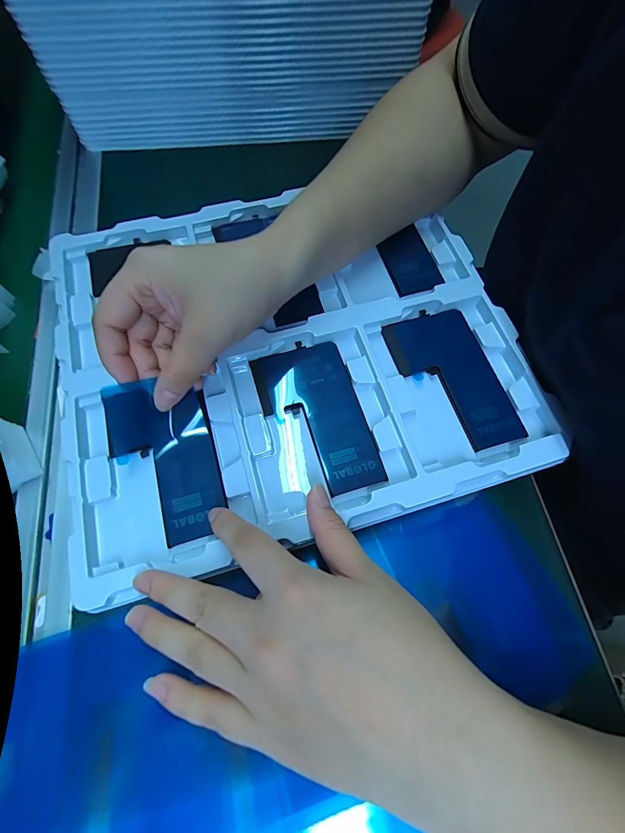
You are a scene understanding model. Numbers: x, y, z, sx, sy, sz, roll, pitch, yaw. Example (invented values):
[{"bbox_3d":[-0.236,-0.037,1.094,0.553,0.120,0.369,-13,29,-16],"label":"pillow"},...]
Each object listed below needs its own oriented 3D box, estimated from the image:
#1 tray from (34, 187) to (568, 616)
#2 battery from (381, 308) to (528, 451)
[{"bbox_3d":[-0.019,-0.053,0.269,0.318,0.019,0.272,-16,70,-7],"label":"tray"},{"bbox_3d":[0.099,-0.028,0.263,0.065,0.005,0.109,-15,70,-7],"label":"battery"}]

